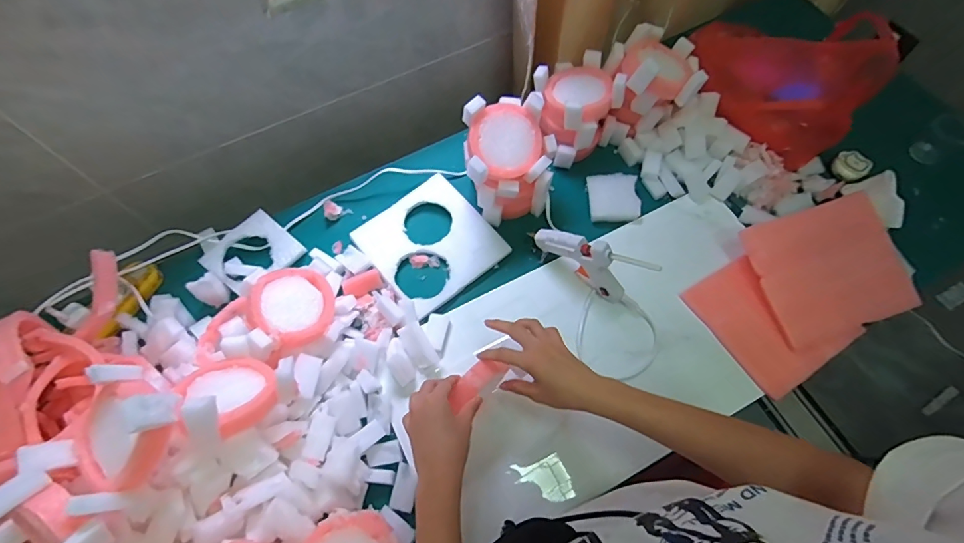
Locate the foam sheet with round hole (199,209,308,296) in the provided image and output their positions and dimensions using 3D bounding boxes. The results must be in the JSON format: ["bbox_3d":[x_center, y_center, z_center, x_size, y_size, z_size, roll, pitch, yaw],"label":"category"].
[{"bbox_3d":[-0.339,-0.027,0.692,0.103,0.013,0.114,40,74,8],"label":"foam sheet with round hole"}]

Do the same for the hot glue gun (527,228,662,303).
[{"bbox_3d":[0.142,-0.017,0.638,0.164,0.104,0.026,32,70,15],"label":"hot glue gun"}]

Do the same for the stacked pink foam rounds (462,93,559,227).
[{"bbox_3d":[0.040,-0.156,0.674,0.117,0.162,0.119,-2,65,0],"label":"stacked pink foam rounds"}]

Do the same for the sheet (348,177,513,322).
[{"bbox_3d":[-0.079,-0.045,0.705,0.172,0.018,0.182,-37,70,-15],"label":"sheet"}]

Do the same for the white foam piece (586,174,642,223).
[{"bbox_3d":[0.206,-0.115,0.730,0.074,0.023,0.073,-3,65,0],"label":"white foam piece"}]

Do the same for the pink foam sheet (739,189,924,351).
[{"bbox_3d":[0.481,-0.006,0.643,0.198,0.013,0.169,-19,83,-3],"label":"pink foam sheet"}]

